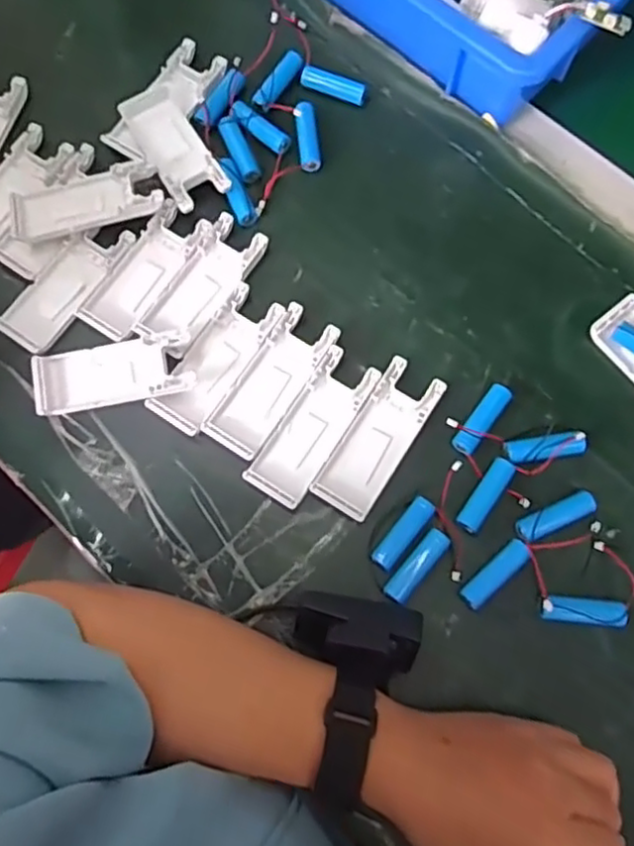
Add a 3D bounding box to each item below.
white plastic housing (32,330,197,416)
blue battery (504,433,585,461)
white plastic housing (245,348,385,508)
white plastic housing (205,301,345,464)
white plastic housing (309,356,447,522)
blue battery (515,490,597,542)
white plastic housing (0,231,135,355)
[{"bbox_3d":[-0.133,-0.032,0.429,0.101,0.017,0.041,-10,75,-2],"label":"white plastic housing"},{"bbox_3d":[0.144,0.016,0.415,0.048,0.011,0.015,-6,75,-1],"label":"blue battery"},{"bbox_3d":[-0.002,0.002,0.425,0.039,0.005,0.105,32,78,9],"label":"white plastic housing"},{"bbox_3d":[-0.030,-0.028,0.431,0.039,0.009,0.104,32,78,9],"label":"white plastic housing"},{"bbox_3d":[0.040,0.010,0.423,0.040,0.009,0.104,32,78,9],"label":"white plastic housing"},{"bbox_3d":[0.149,0.058,0.409,0.052,0.015,0.016,-25,76,-6],"label":"blue battery"},{"bbox_3d":[-0.172,-0.095,0.450,0.039,0.007,0.102,31,77,8],"label":"white plastic housing"}]

